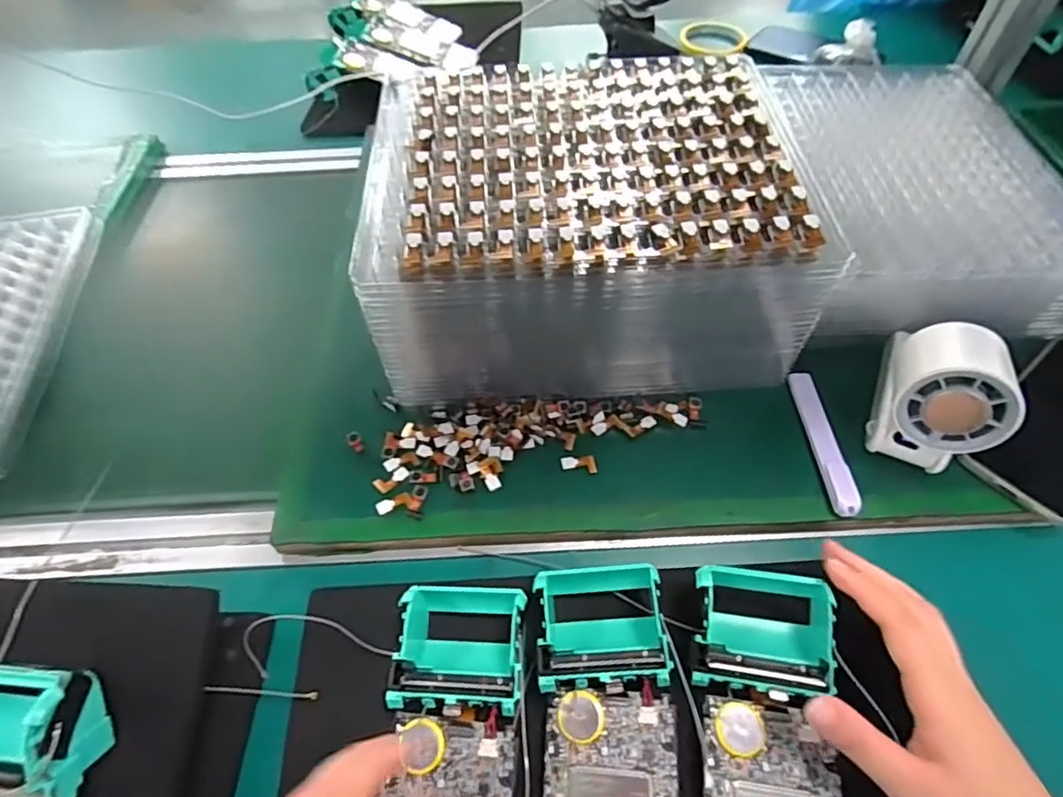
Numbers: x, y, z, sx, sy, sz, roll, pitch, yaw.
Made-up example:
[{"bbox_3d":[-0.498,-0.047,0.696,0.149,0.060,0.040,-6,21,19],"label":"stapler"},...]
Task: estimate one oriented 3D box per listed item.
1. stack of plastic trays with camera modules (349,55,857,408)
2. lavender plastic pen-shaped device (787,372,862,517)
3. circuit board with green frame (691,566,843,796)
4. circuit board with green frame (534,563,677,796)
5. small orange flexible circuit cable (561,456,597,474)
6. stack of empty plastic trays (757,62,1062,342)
[{"bbox_3d":[0.032,-0.123,0.431,0.277,0.144,0.210,-2,55,-4],"label":"stack of plastic trays with camera modules"},{"bbox_3d":[0.200,0.026,0.396,0.015,0.012,0.114,1,55,-2],"label":"lavender plastic pen-shaped device"},{"bbox_3d":[0.119,0.190,0.294,0.073,0.041,0.194,6,65,2],"label":"circuit board with green frame"},{"bbox_3d":[0.041,0.180,0.293,0.075,0.043,0.193,1,55,-2],"label":"circuit board with green frame"},{"bbox_3d":[0.033,0.045,0.395,0.024,0.004,0.011,1,55,-1],"label":"small orange flexible circuit cable"},{"bbox_3d":[0.322,-0.178,0.503,0.200,0.082,0.285,2,55,-1],"label":"stack of empty plastic trays"}]

